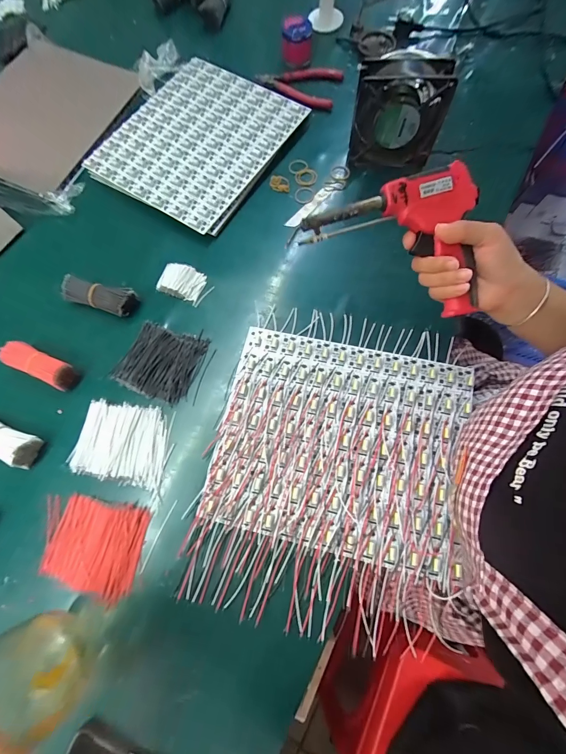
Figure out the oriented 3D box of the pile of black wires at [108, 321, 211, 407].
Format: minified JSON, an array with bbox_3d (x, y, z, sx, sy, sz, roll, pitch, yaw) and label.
[{"bbox_3d":[-0.163,-0.023,0.424,0.104,0.017,0.098,18,73,2],"label":"pile of black wires"}]

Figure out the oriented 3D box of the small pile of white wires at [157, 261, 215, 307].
[{"bbox_3d":[-0.139,-0.134,0.461,0.073,0.012,0.049,24,73,4],"label":"small pile of white wires"}]

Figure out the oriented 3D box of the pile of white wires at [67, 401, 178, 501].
[{"bbox_3d":[-0.196,0.079,0.395,0.120,0.012,0.094,14,73,1],"label":"pile of white wires"}]

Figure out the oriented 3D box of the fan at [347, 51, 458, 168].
[{"bbox_3d":[0.161,-0.363,0.447,0.121,0.130,0.031,13,73,1],"label":"fan"}]

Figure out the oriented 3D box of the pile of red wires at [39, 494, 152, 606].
[{"bbox_3d":[-0.219,0.189,0.361,0.122,0.015,0.094,10,72,0],"label":"pile of red wires"}]

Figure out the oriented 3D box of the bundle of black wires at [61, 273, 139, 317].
[{"bbox_3d":[-0.252,-0.113,0.443,0.091,0.031,0.039,17,73,2],"label":"bundle of black wires"}]

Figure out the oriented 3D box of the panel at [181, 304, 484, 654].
[{"bbox_3d":[0.060,0.092,0.376,0.282,0.021,0.354,14,73,4],"label":"panel"}]

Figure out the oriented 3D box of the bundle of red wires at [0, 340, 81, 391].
[{"bbox_3d":[-0.314,-0.015,0.417,0.092,0.029,0.034,24,73,4],"label":"bundle of red wires"}]

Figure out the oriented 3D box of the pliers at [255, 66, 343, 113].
[{"bbox_3d":[0.022,-0.519,0.567,0.152,0.024,0.103,12,72,1],"label":"pliers"}]

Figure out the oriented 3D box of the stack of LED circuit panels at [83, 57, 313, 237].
[{"bbox_3d":[-0.149,-0.393,0.528,0.279,0.018,0.290,30,78,9],"label":"stack of LED circuit panels"}]

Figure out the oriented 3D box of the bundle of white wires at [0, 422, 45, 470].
[{"bbox_3d":[-0.342,0.075,0.389,0.089,0.035,0.038,24,73,4],"label":"bundle of white wires"}]

